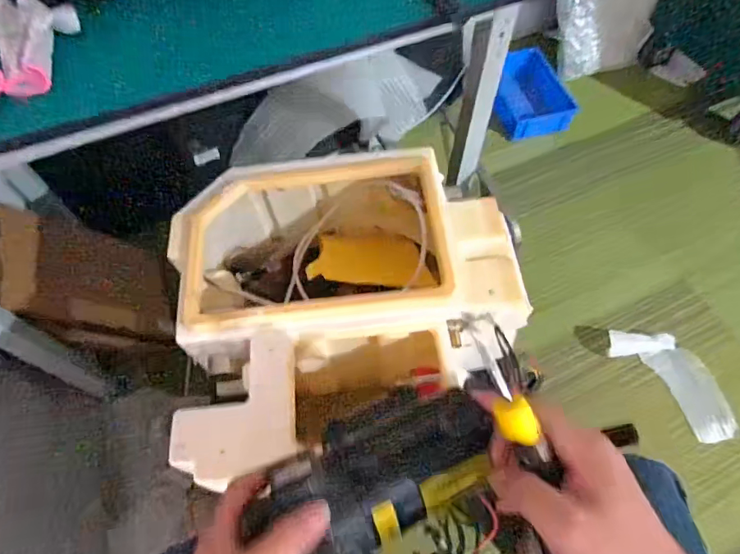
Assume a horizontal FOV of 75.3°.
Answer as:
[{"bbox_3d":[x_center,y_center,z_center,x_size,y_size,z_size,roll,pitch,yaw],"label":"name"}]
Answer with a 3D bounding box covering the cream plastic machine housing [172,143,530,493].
[{"bbox_3d":[-0.028,0.033,0.628,0.388,0.228,0.374,-11,61,-5],"label":"cream plastic machine housing"}]

